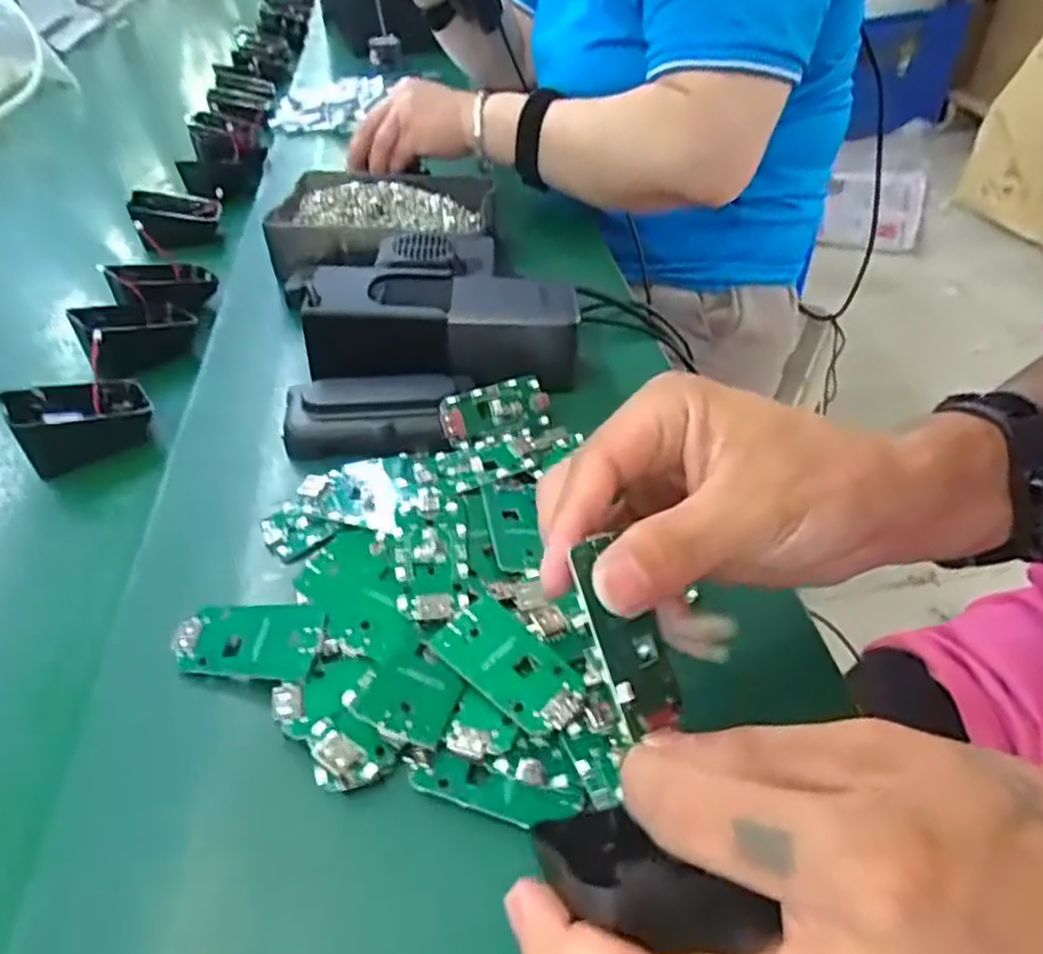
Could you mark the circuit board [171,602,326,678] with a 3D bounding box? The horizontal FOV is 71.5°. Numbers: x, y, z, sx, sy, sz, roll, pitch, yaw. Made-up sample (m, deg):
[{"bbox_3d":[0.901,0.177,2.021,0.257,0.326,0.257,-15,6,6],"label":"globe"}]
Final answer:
[{"bbox_3d":[-0.111,0.064,0.293,0.064,0.006,0.031,3,43,8],"label":"circuit board"}]

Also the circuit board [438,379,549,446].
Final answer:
[{"bbox_3d":[-0.015,-0.036,0.399,0.062,0.029,0.010,-20,1,-26],"label":"circuit board"}]

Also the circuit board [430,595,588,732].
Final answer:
[{"bbox_3d":[-0.006,0.072,0.278,0.030,0.005,0.062,-34,50,-28],"label":"circuit board"}]

